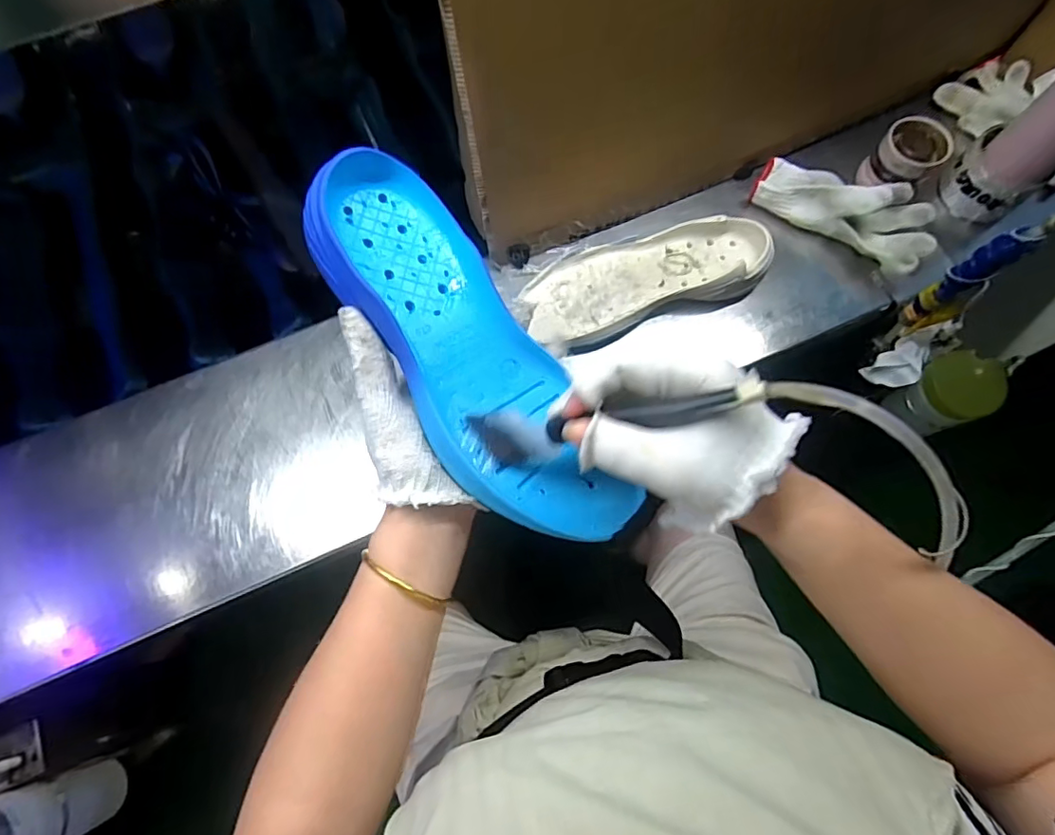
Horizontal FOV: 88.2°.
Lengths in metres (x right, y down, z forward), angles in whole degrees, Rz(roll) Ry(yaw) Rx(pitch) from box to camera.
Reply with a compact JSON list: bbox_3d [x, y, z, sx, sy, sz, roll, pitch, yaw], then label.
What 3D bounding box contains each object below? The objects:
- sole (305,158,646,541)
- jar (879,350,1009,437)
[{"bbox_3d":[-0.035,-0.036,0.330,0.088,0.034,0.264,-34,91,-12],"label":"sole"},{"bbox_3d":[0.484,-0.027,0.631,0.073,0.091,0.075,0,71,-1],"label":"jar"}]

